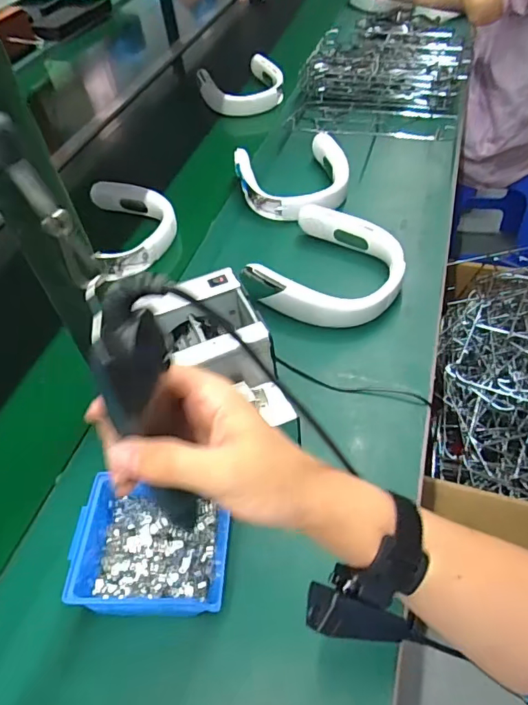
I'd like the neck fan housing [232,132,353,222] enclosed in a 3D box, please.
[{"bbox_3d":[0.055,-0.302,0.872,0.191,0.049,0.223,-12,49,-6],"label":"neck fan housing"}]

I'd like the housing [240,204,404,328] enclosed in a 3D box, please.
[{"bbox_3d":[0.095,-0.116,0.706,0.193,0.057,0.191,26,56,25],"label":"housing"}]

